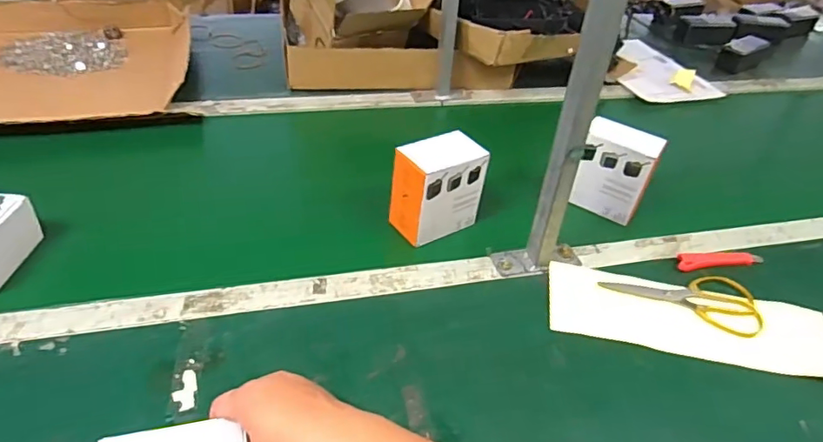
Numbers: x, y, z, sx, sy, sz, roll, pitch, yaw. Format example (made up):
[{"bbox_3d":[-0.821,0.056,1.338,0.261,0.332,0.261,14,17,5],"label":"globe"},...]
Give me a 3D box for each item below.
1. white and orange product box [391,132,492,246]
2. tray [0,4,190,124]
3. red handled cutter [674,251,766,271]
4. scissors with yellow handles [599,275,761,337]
[{"bbox_3d":[0.033,-0.042,0.659,0.100,0.110,0.061,-23,48,-30],"label":"white and orange product box"},{"bbox_3d":[-0.662,-0.269,0.889,0.537,0.065,0.410,-6,42,-14],"label":"tray"},{"bbox_3d":[0.393,0.050,0.673,0.116,0.019,0.019,-3,41,-11],"label":"red handled cutter"},{"bbox_3d":[0.319,0.082,0.627,0.177,0.012,0.078,17,41,12],"label":"scissors with yellow handles"}]

